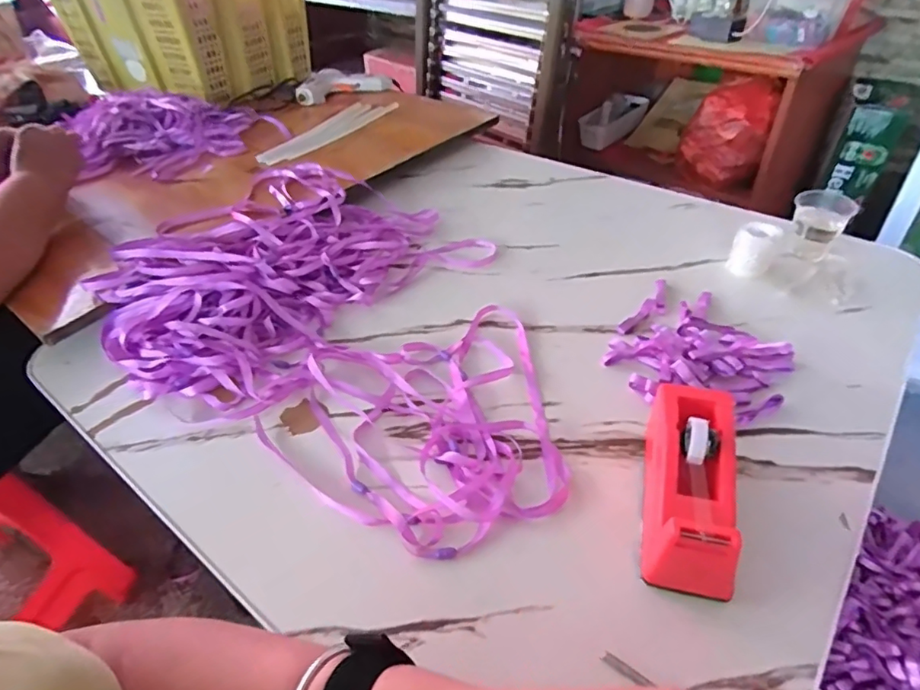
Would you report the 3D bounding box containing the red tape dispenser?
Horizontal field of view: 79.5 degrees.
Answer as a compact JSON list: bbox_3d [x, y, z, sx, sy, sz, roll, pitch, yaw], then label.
[{"bbox_3d":[0.174,0.108,0.424,0.064,0.071,0.150,8,41,11],"label":"red tape dispenser"}]

